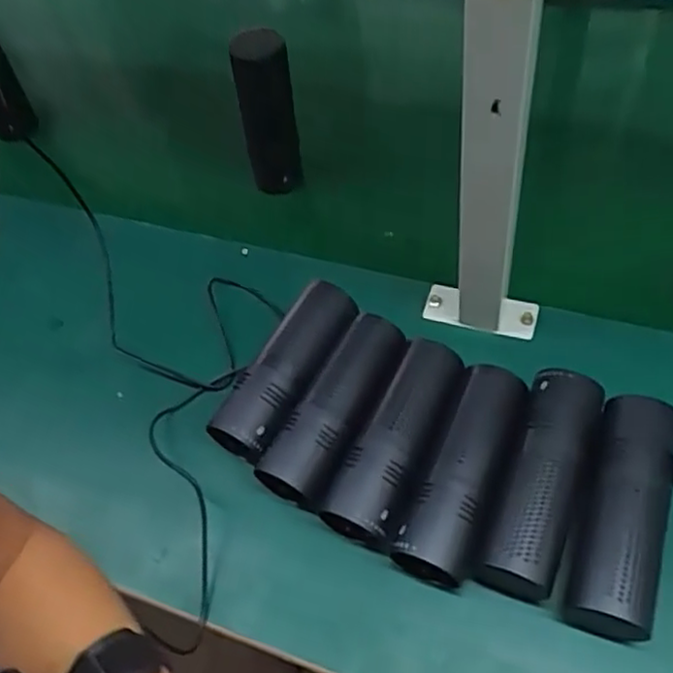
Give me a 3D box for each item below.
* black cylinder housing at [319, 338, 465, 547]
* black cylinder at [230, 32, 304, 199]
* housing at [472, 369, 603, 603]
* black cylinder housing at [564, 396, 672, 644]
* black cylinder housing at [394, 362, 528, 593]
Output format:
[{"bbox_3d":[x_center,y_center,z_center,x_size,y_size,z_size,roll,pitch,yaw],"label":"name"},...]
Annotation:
[{"bbox_3d":[0.050,0.083,0.532,0.058,0.052,0.163,21,63,21],"label":"black cylinder housing"},{"bbox_3d":[-0.070,-0.224,0.681,0.055,0.200,0.051,-11,61,-2],"label":"black cylinder"},{"bbox_3d":[0.150,0.108,0.501,0.055,0.057,0.165,16,61,19],"label":"housing"},{"bbox_3d":[0.203,0.125,0.482,0.062,0.054,0.162,12,60,16],"label":"black cylinder housing"},{"bbox_3d":[0.097,0.104,0.512,0.060,0.054,0.160,20,62,20],"label":"black cylinder housing"}]

